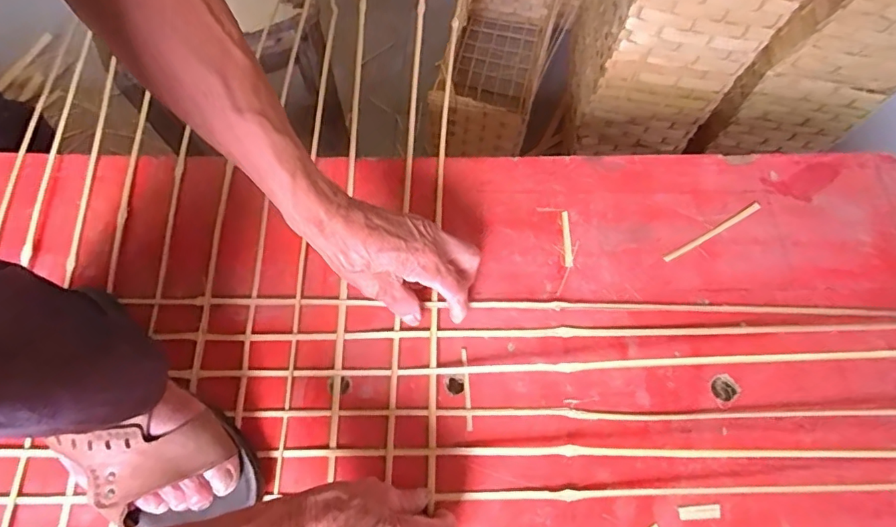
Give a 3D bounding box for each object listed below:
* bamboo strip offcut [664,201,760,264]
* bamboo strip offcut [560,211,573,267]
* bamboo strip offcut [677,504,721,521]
[{"bbox_3d":[0.249,-0.031,0.476,0.111,0.005,0.008,-30,73,-9],"label":"bamboo strip offcut"},{"bbox_3d":[0.112,-0.023,0.481,0.009,0.004,0.055,0,70,1],"label":"bamboo strip offcut"},{"bbox_3d":[0.199,0.196,0.401,0.033,0.004,0.010,-4,70,-1],"label":"bamboo strip offcut"}]

